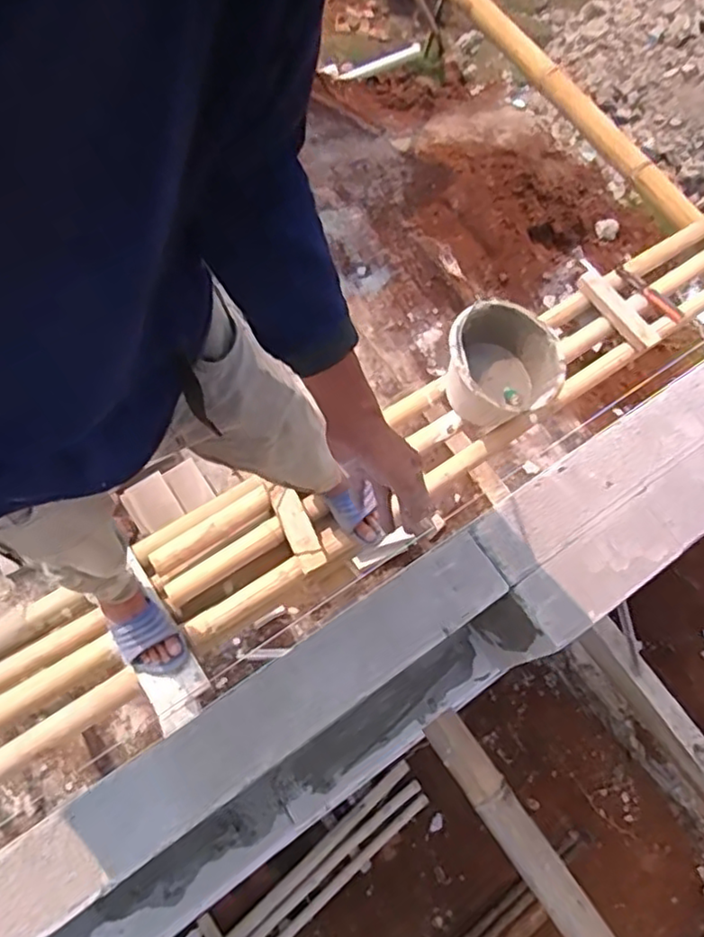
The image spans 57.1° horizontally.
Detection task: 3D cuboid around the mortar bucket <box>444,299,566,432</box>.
[{"bbox_3d":[0.351,-0.243,1.542,0.260,0.182,0.280,-34,76,-16],"label":"mortar bucket"}]

